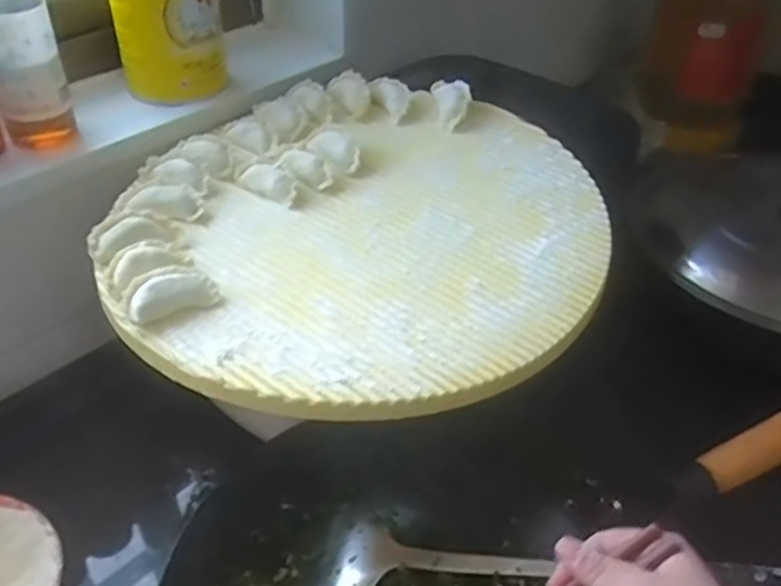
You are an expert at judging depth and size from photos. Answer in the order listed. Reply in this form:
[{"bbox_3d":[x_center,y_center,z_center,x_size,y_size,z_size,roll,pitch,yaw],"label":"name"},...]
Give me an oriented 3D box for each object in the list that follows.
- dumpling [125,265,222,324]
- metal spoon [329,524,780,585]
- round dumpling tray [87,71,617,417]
[{"bbox_3d":[-0.152,-0.001,0.521,0.062,0.022,0.032,-28,48,-27],"label":"dumpling"},{"bbox_3d":[0.110,0.183,0.515,0.309,0.069,0.058,2,42,3],"label":"metal spoon"},{"bbox_3d":[-0.023,-0.064,0.594,0.368,0.028,0.372,-1,42,0],"label":"round dumpling tray"}]

